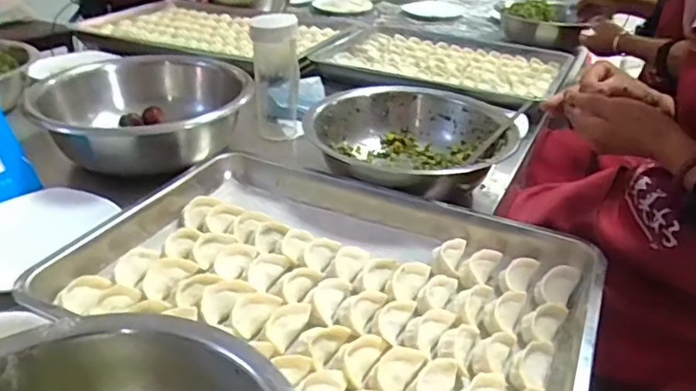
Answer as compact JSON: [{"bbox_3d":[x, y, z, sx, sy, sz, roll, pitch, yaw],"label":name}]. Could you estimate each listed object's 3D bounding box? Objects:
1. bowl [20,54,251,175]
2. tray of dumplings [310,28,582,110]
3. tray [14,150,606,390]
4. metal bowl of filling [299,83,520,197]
[{"bbox_3d":[-0.291,-0.133,0.831,0.263,0.088,0.263,1,31,-1],"label":"bowl"},{"bbox_3d":[0.189,-0.291,1.204,0.516,0.027,0.399,15,33,21],"label":"tray of dumplings"},{"bbox_3d":[-0.021,0.082,0.579,0.505,0.066,0.373,15,33,21],"label":"tray"},{"bbox_3d":[0.088,-0.069,0.791,0.267,0.089,0.282,1,31,-1],"label":"metal bowl of filling"}]

